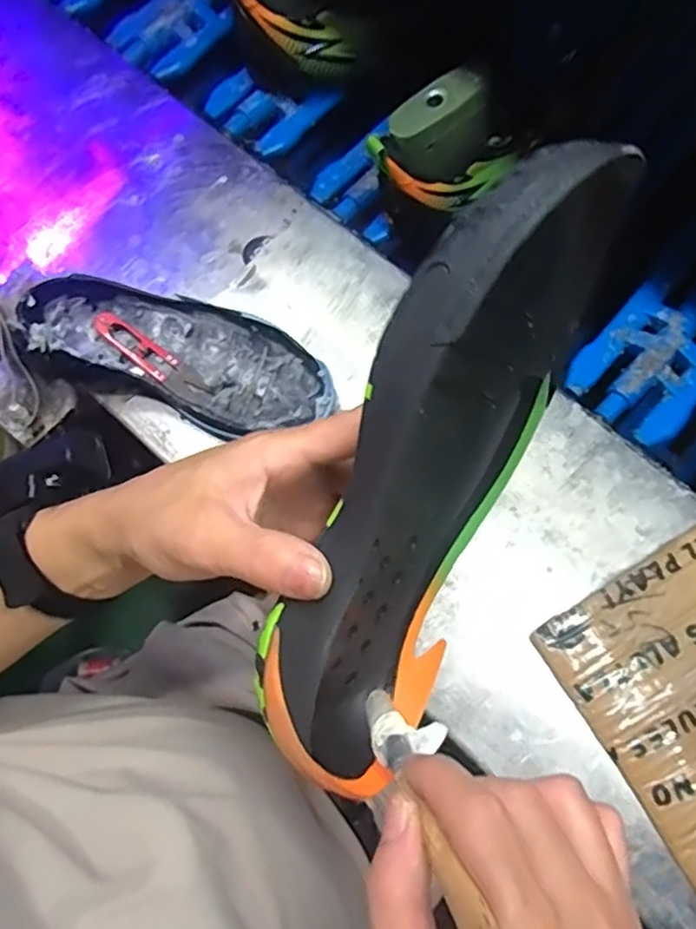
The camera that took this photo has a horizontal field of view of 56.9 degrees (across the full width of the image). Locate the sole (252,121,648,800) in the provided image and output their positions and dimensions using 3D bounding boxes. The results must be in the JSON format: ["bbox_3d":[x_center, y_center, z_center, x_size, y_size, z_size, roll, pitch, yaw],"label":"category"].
[{"bbox_3d":[0.035,0.009,0.272,0.068,0.094,0.274,23,105,9],"label":"sole"}]

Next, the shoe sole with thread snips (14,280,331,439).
[{"bbox_3d":[-0.126,-0.082,0.474,0.226,0.046,0.092,19,76,10],"label":"shoe sole with thread snips"}]

